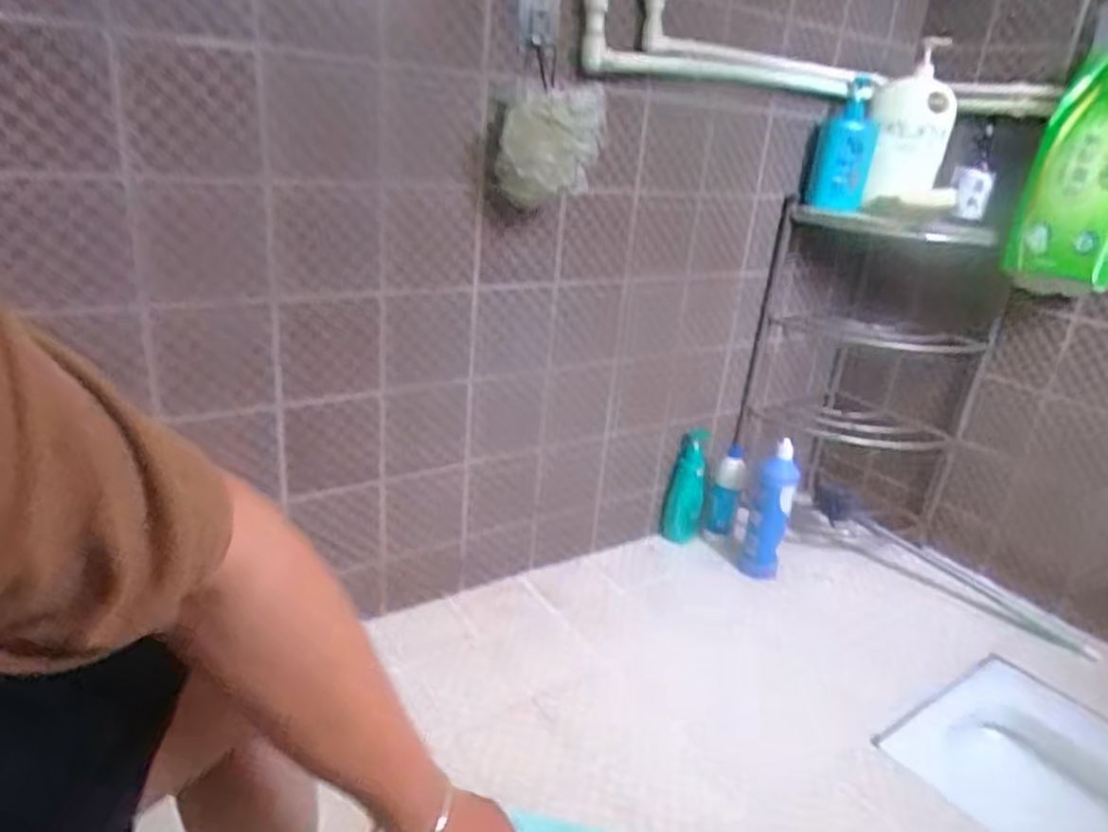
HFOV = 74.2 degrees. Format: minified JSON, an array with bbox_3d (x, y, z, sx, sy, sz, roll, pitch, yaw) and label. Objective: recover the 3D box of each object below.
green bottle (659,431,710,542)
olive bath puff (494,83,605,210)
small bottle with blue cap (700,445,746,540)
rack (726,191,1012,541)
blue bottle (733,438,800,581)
[{"bbox_3d":[0.280,0.152,1.548,0.081,0.246,0.084,5,21,-1],"label":"green bottle"},{"bbox_3d":[-0.008,-0.370,1.026,0.143,0.161,0.183,5,24,-4],"label":"olive bath puff"},{"bbox_3d":[0.359,0.173,1.544,0.065,0.216,0.065,12,22,15],"label":"small bottle with blue cap"},{"bbox_3d":[0.604,-0.076,1.451,0.421,0.621,0.215,11,22,13],"label":"rack"},{"bbox_3d":[0.421,0.187,1.446,0.081,0.279,0.088,10,22,10],"label":"blue bottle"}]

